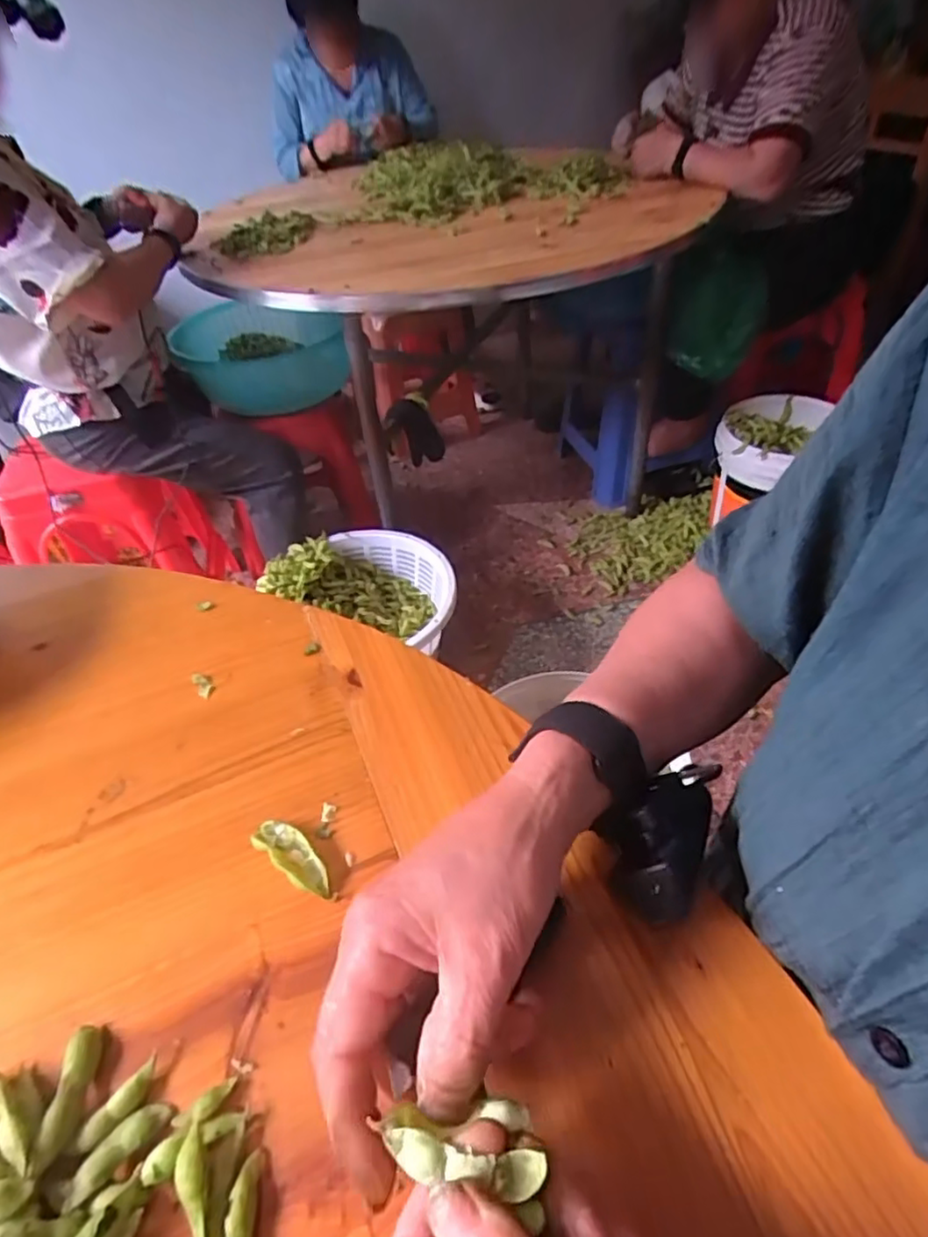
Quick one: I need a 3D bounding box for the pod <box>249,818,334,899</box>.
[{"bbox_3d":[-0.086,0.121,0.329,0.057,0.012,0.019,26,53,30],"label":"pod"}]

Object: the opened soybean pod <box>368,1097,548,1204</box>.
[{"bbox_3d":[0.000,0.168,0.209,0.053,0.016,0.024,2,44,9],"label":"opened soybean pod"}]

